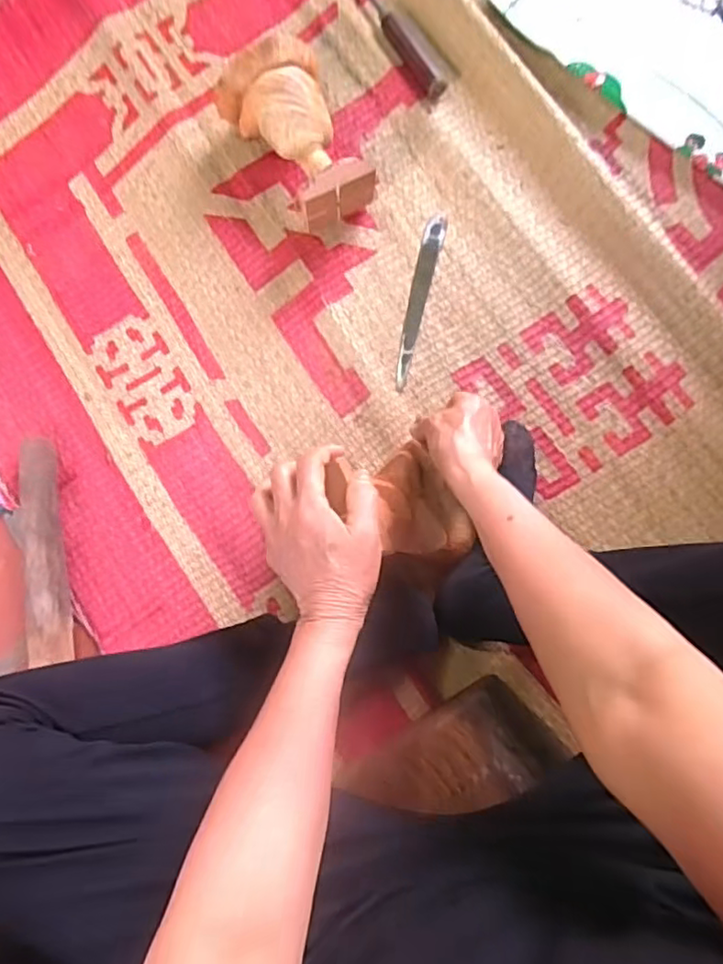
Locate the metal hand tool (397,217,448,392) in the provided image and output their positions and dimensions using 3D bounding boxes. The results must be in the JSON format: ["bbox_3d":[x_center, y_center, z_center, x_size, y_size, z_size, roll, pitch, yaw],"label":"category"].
[{"bbox_3d":[0.061,-0.197,0.656,0.022,0.006,0.193,13,87,6],"label":"metal hand tool"}]

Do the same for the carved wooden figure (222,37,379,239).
[{"bbox_3d":[-0.069,-0.357,0.638,0.116,0.088,0.172,-23,84,3],"label":"carved wooden figure"}]

